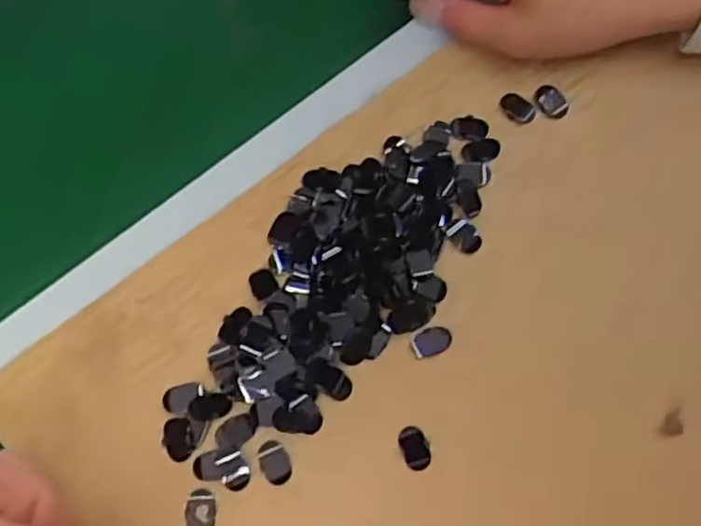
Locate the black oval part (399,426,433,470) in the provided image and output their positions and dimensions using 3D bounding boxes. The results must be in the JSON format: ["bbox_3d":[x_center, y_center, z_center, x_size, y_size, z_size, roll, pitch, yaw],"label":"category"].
[{"bbox_3d":[0.030,0.086,0.334,0.012,0.004,0.020,-21,73,-6],"label":"black oval part"}]

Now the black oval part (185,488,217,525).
[{"bbox_3d":[-0.068,0.112,0.324,0.014,0.004,0.020,-4,72,0],"label":"black oval part"}]

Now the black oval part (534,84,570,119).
[{"bbox_3d":[0.108,-0.087,0.389,0.015,0.004,0.019,-40,76,-11],"label":"black oval part"}]

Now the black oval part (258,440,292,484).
[{"bbox_3d":[-0.035,0.093,0.334,0.013,0.004,0.020,-24,74,-6],"label":"black oval part"}]

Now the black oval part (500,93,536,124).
[{"bbox_3d":[0.090,-0.083,0.386,0.019,0.004,0.014,36,76,11],"label":"black oval part"}]

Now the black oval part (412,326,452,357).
[{"bbox_3d":[0.040,0.038,0.350,0.019,0.004,0.013,-15,73,-4],"label":"black oval part"}]

